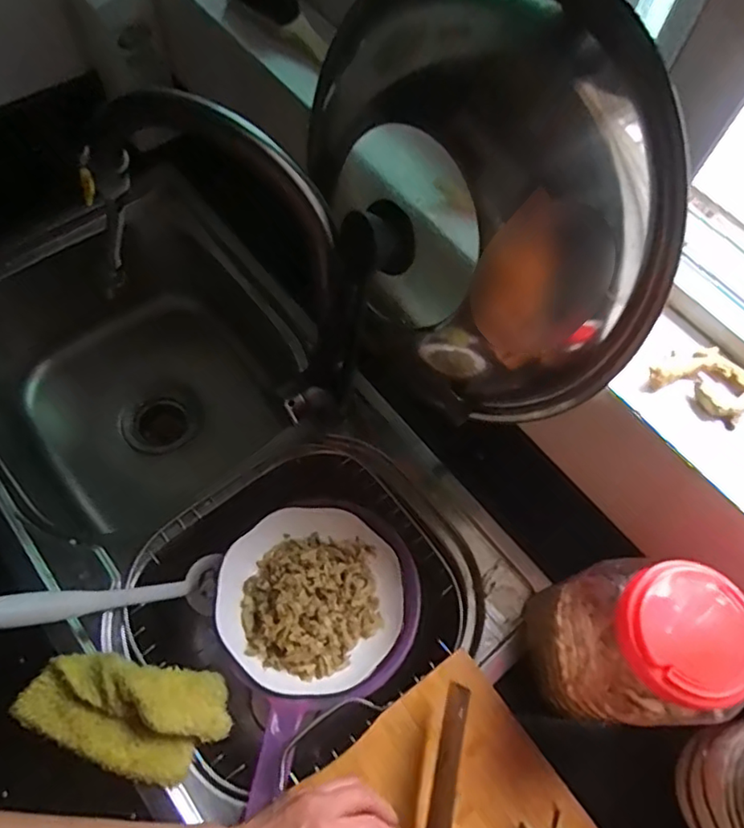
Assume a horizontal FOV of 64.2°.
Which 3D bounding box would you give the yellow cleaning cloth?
[{"bbox_3d":[-0.221,0.264,0.522,0.174,0.058,0.086,10,64,1],"label":"yellow cleaning cloth"}]

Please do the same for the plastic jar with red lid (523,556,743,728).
[{"bbox_3d":[0.205,0.185,0.481,0.100,0.182,0.094,-10,65,-8],"label":"plastic jar with red lid"}]

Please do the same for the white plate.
[{"bbox_3d":[-0.060,0.184,0.608,0.182,0.046,0.181,1,64,-3],"label":"white plate"}]

